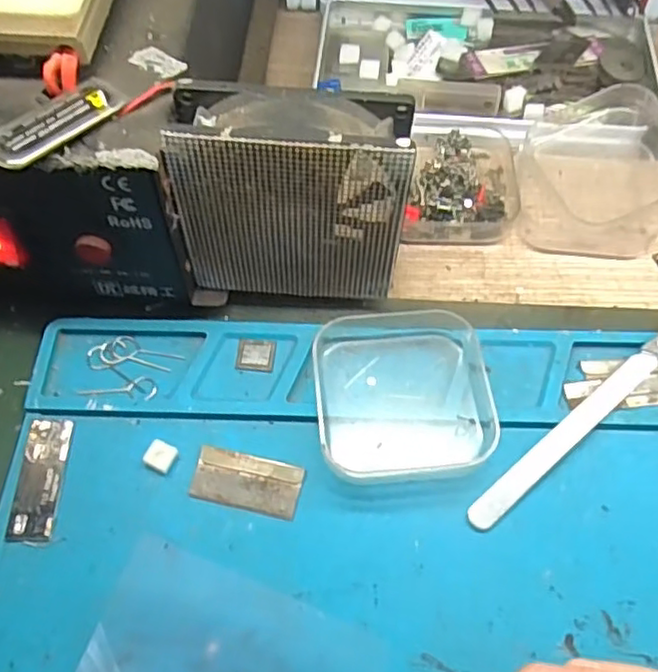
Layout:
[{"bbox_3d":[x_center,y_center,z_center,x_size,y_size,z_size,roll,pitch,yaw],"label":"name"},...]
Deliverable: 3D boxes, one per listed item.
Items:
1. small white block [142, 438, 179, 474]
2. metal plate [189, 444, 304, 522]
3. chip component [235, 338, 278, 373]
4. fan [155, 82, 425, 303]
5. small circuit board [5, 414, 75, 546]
[{"bbox_3d":[-0.061,0.044,0.237,0.010,0.004,0.010,22,62,12],"label":"small white block"},{"bbox_3d":[-0.030,0.052,0.233,0.038,0.004,0.019,12,60,7],"label":"metal plate"},{"bbox_3d":[-0.029,0.007,0.256,0.015,0.004,0.014,5,60,3],"label":"chip component"},{"bbox_3d":[-0.013,-0.047,0.241,0.080,0.085,0.028,1,60,1],"label":"fan"},{"bbox_3d":[-0.104,0.050,0.233,0.015,0.004,0.045,-1,60,0],"label":"small circuit board"}]

